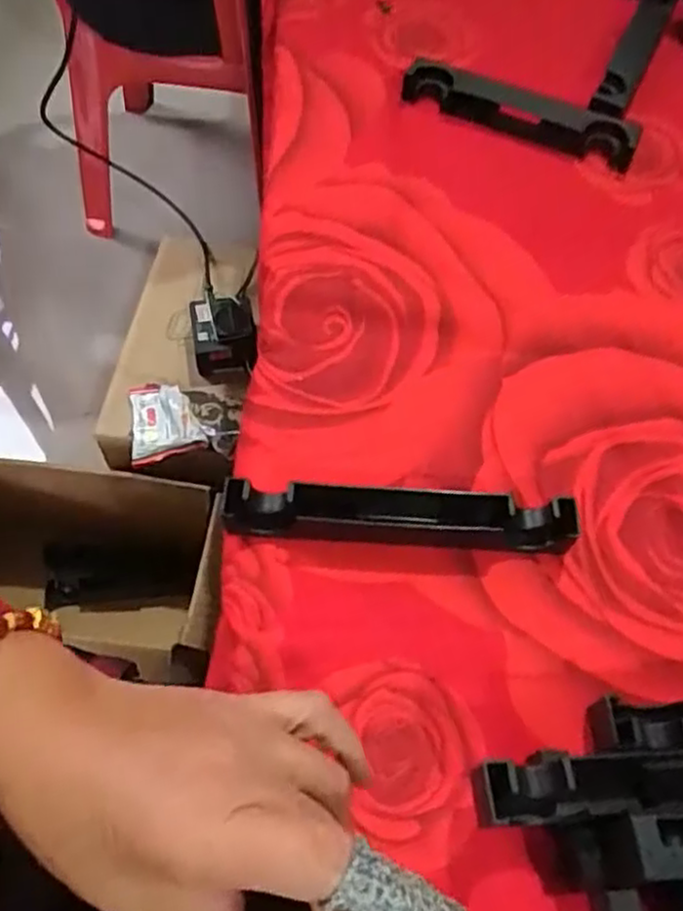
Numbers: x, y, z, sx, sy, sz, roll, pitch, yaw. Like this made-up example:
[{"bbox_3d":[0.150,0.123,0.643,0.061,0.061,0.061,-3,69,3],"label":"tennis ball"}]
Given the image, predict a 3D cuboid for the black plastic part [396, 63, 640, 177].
[{"bbox_3d":[0.148,-0.288,0.585,0.195,0.020,0.046,21,61,9],"label":"black plastic part"}]

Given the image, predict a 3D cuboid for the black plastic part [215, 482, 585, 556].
[{"bbox_3d":[0.032,0.034,0.400,0.193,0.025,0.024,4,60,0],"label":"black plastic part"}]

